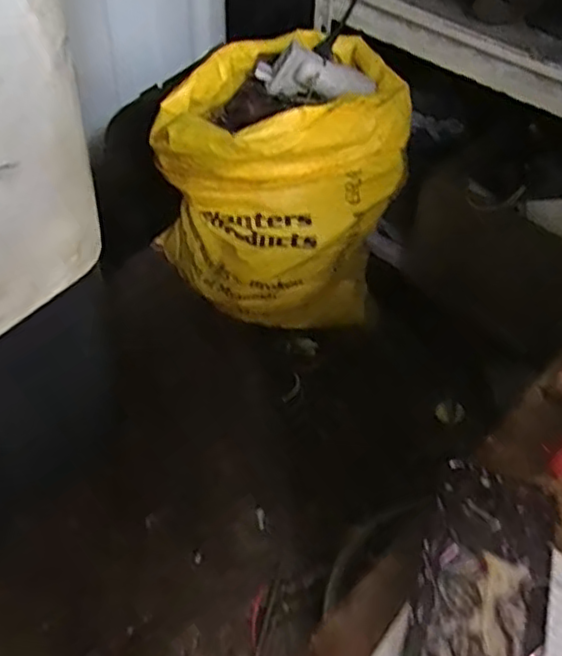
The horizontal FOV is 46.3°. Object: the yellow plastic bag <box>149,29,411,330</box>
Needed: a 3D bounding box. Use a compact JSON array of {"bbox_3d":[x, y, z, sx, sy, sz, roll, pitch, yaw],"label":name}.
[{"bbox_3d":[-0.006,-0.180,0.922,0.318,0.349,0.215,-14,49,-15],"label":"yellow plastic bag"}]

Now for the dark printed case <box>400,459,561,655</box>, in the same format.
[{"bbox_3d":[0.128,0.160,0.413,0.079,0.014,0.156,17,48,13],"label":"dark printed case"}]

